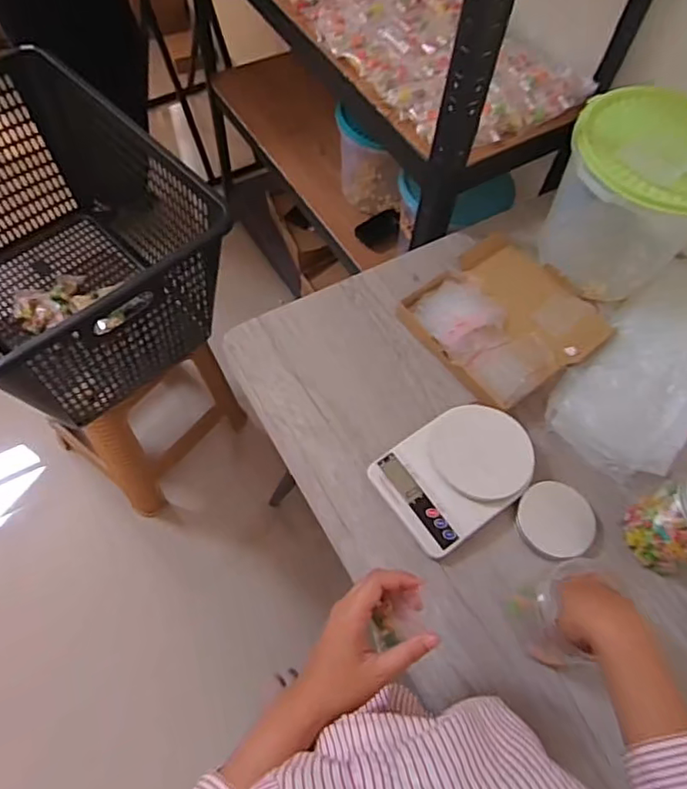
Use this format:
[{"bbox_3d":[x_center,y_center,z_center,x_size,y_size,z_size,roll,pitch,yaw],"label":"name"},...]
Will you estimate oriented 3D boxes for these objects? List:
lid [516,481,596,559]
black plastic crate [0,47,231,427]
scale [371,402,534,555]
[{"bbox_3d":[0.240,0.141,0.627,0.085,0.018,0.080,1,62,-3],"label":"lid"},{"bbox_3d":[-0.501,-0.242,0.956,0.431,0.318,0.575,-40,71,-21],"label":"black plastic crate"},{"bbox_3d":[0.132,0.089,0.642,0.172,0.038,0.126,-31,68,-18],"label":"scale"}]

